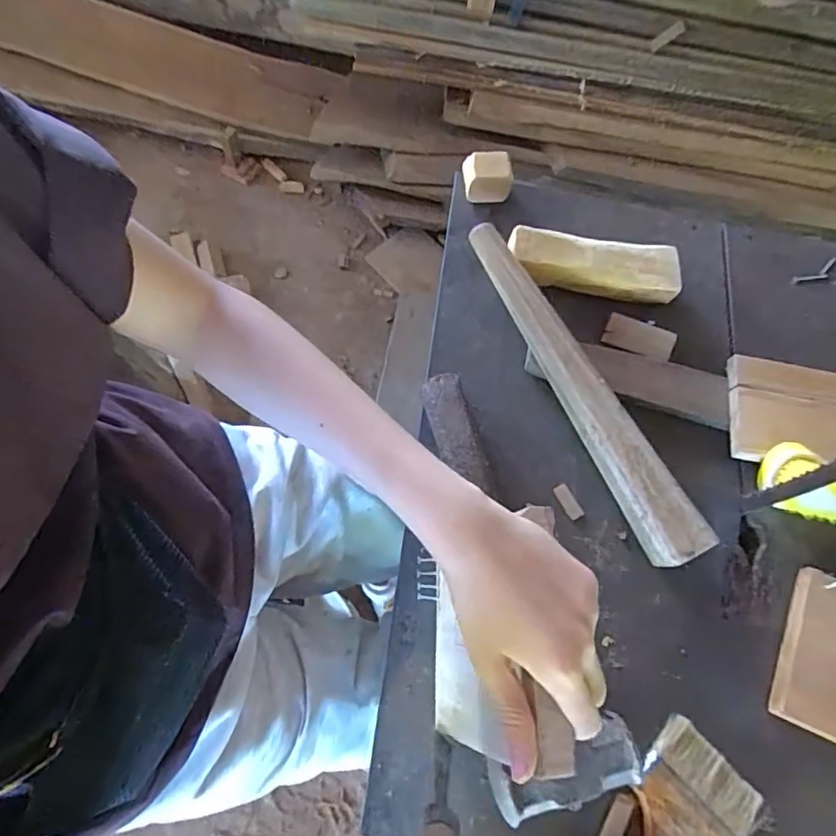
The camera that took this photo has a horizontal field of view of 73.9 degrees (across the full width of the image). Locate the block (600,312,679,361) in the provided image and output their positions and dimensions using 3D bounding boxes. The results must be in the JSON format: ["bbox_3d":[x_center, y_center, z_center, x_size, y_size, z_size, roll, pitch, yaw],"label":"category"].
[{"bbox_3d":[0.231,-0.084,0.581,0.070,0.009,0.032,21,99,8],"label":"block"}]

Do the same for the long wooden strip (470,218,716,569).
[{"bbox_3d":[0.151,-0.033,0.531,0.049,0.045,0.363,-23,75,-14],"label":"long wooden strip"}]

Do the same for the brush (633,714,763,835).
[{"bbox_3d":[0.188,0.339,0.425,0.086,0.020,0.188,40,71,8],"label":"brush"}]

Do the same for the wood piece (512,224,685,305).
[{"bbox_3d":[0.184,-0.163,0.587,0.179,0.034,0.054,10,69,-3],"label":"wood piece"}]

